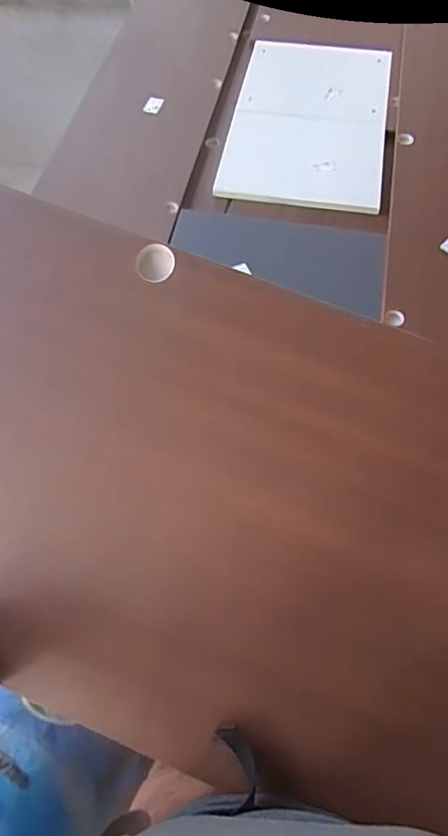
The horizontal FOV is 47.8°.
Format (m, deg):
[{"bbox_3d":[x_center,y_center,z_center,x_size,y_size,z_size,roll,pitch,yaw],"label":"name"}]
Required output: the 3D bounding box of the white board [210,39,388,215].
[{"bbox_3d":[0.229,-0.806,1.345,0.391,0.022,0.672,8,63,7],"label":"white board"}]

